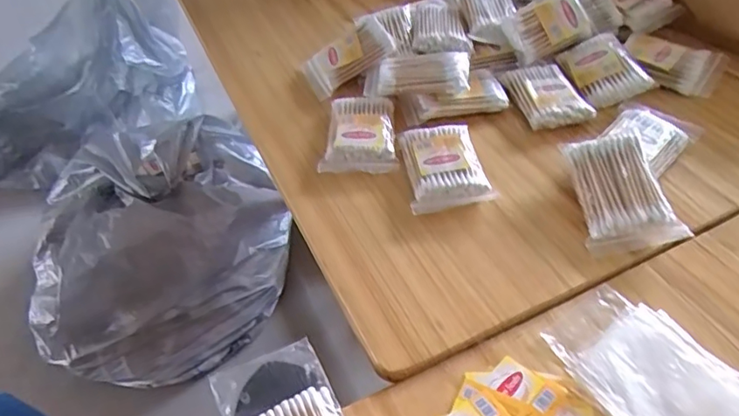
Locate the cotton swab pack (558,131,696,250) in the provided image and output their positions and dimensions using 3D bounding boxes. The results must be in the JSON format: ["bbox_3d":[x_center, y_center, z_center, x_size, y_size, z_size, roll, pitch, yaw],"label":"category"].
[{"bbox_3d":[0.179,-0.011,0.397,0.060,0.017,0.087,-11,65,6],"label":"cotton swab pack"}]

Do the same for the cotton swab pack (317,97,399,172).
[{"bbox_3d":[-0.008,-0.065,0.474,0.059,0.018,0.085,-2,49,3],"label":"cotton swab pack"}]

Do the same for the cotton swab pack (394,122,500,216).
[{"bbox_3d":[0.059,-0.035,0.442,0.060,0.015,0.086,-9,49,-3],"label":"cotton swab pack"}]

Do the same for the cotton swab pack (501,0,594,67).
[{"bbox_3d":[0.169,-0.175,0.519,0.083,0.019,0.058,-25,90,1],"label":"cotton swab pack"}]

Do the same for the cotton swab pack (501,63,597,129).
[{"bbox_3d":[0.156,-0.103,0.490,0.056,0.017,0.076,-12,49,-6],"label":"cotton swab pack"}]

